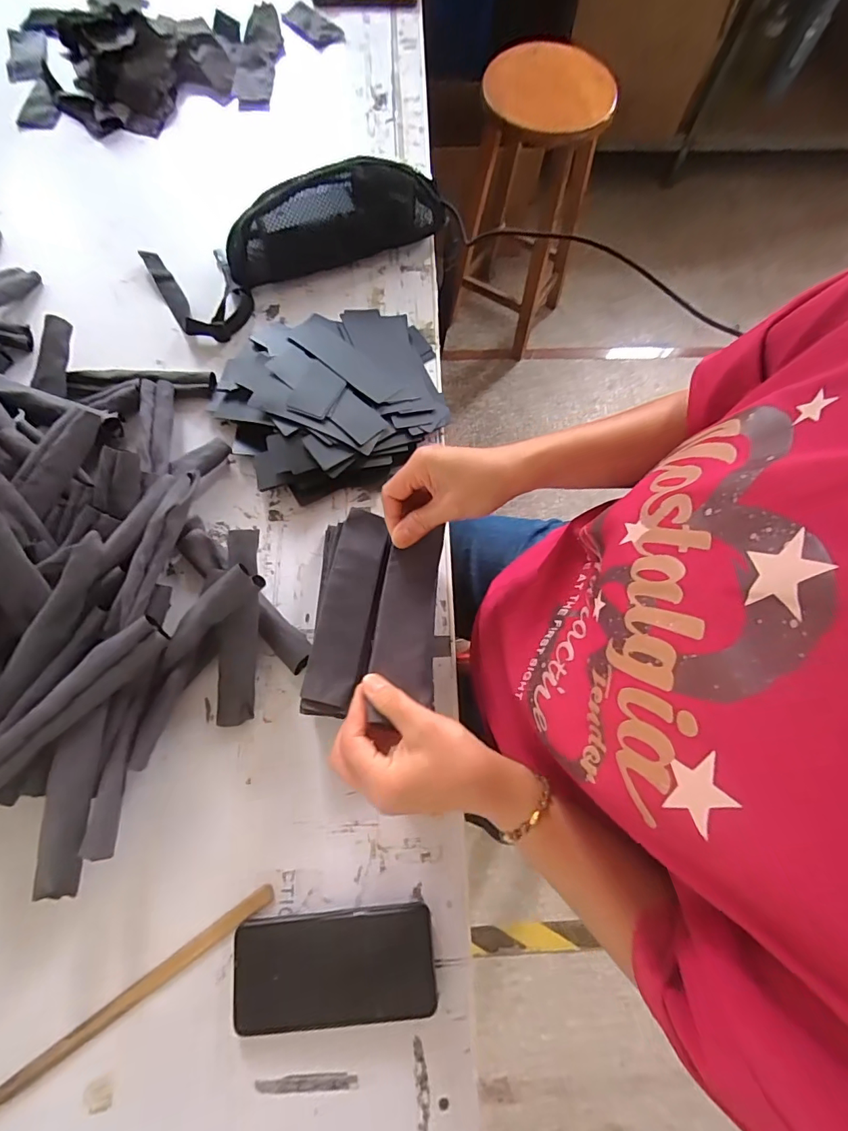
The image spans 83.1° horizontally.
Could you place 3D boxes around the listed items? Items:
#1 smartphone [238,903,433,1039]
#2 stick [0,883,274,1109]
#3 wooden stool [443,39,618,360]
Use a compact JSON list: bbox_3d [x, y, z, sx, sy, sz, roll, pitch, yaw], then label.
[{"bbox_3d":[-0.074,0.335,0.399,0.163,0.014,0.076,-4,72,-3],"label":"smartphone"},{"bbox_3d":[-0.244,0.359,0.394,0.264,0.005,0.015,-33,76,-12],"label":"stick"},{"bbox_3d":[0.260,-0.911,1.276,0.304,0.646,0.333,20,73,4],"label":"wooden stool"}]

